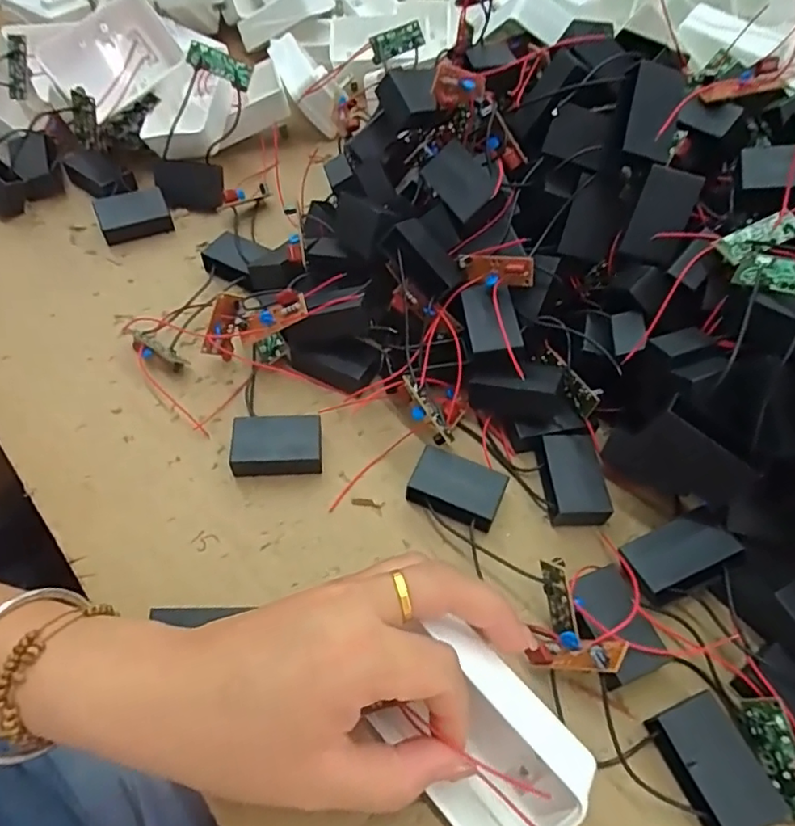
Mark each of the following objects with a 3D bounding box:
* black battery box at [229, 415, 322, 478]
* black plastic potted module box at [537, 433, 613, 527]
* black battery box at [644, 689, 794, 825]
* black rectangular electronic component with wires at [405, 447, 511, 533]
[{"bbox_3d":[-0.066,0.018,0.314,0.047,0.019,0.028,-1,54,-5],"label":"black battery box"},{"bbox_3d":[0.095,0.037,0.310,0.032,0.017,0.049,-1,54,-5],"label":"black plastic potted module box"},{"bbox_3d":[0.129,0.146,0.235,0.033,0.016,0.048,-16,57,-15],"label":"black battery box"},{"bbox_3d":[0.031,0.041,0.304,0.046,0.016,0.030,20,55,11],"label":"black rectangular electronic component with wires"}]

